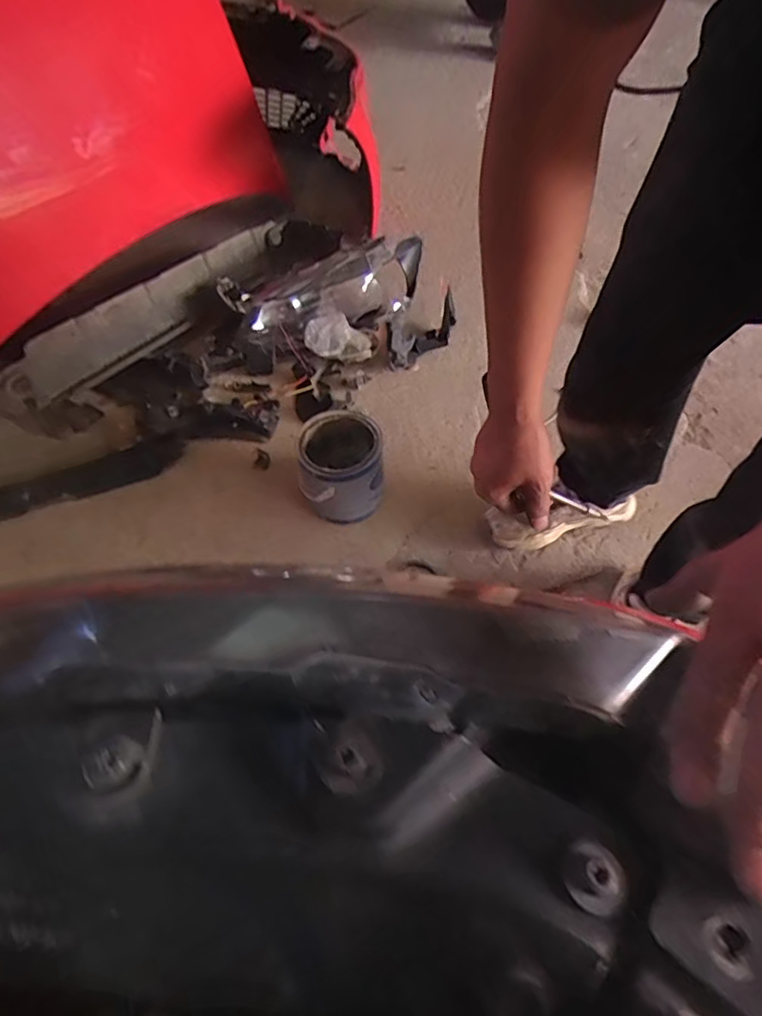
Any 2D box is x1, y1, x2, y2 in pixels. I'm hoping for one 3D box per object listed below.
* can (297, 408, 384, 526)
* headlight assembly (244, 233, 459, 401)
[{"bbox_3d":[-0.070,-0.072,1.080,0.146,0.171,0.155,-2,56,3],"label":"can"},{"bbox_3d":[-0.055,-0.449,1.322,0.468,0.158,0.287,-24,57,-11],"label":"headlight assembly"}]

